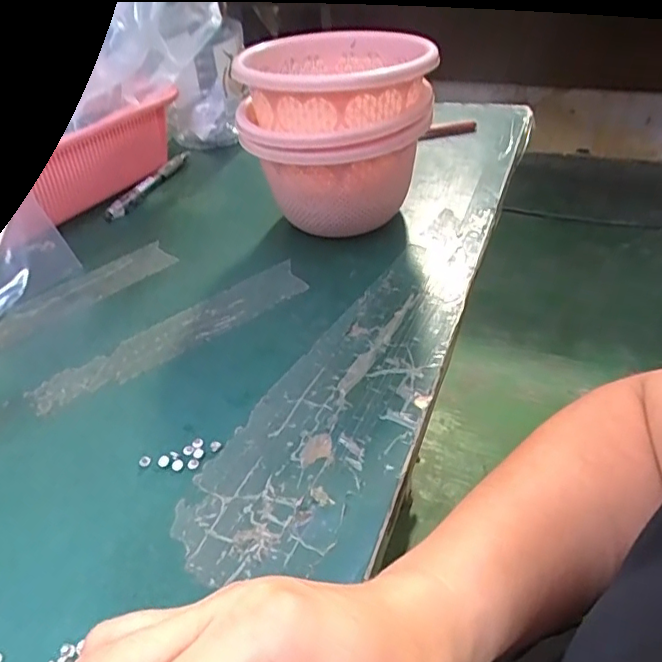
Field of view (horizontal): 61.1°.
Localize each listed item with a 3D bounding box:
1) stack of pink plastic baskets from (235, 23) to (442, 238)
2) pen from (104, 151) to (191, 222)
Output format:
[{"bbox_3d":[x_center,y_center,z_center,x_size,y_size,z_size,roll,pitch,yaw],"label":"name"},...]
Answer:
[{"bbox_3d":[0.002,-0.150,0.447,0.139,0.131,0.133,-13,41,-7],"label":"stack of pink plastic baskets"},{"bbox_3d":[-0.180,-0.149,0.565,0.014,0.015,0.138,10,44,19],"label":"pen"}]

